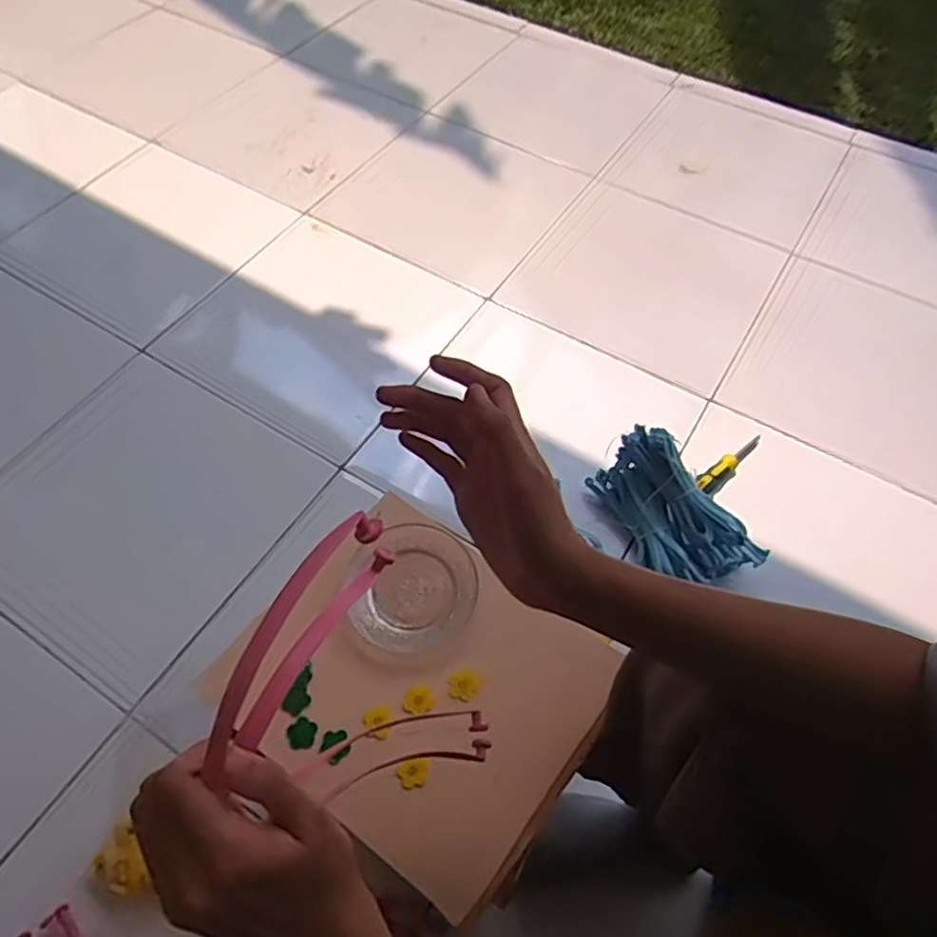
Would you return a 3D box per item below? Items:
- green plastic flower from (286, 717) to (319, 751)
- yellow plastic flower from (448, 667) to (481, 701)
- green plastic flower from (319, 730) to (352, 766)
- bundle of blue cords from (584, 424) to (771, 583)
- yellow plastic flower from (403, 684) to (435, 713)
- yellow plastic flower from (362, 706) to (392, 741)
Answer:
[{"bbox_3d":[-0.133,0.212,0.531,0.023,0.004,0.024,23,62,13],"label":"green plastic flower"},{"bbox_3d":[-0.003,0.178,0.550,0.025,0.004,0.024,0,59,0],"label":"yellow plastic flower"},{"bbox_3d":[-0.105,0.218,0.525,0.024,0.008,0.023,5,61,-10],"label":"green plastic flower"},{"bbox_3d":[0.257,0.056,0.835,0.105,0.087,0.218,-34,67,-20],"label":"bundle of blue cords"},{"bbox_3d":[-0.041,0.190,0.542,0.025,0.005,0.021,-16,60,-9],"label":"yellow plastic flower"},{"bbox_3d":[-0.072,0.204,0.537,0.022,0.008,0.024,1,60,-2],"label":"yellow plastic flower"}]

